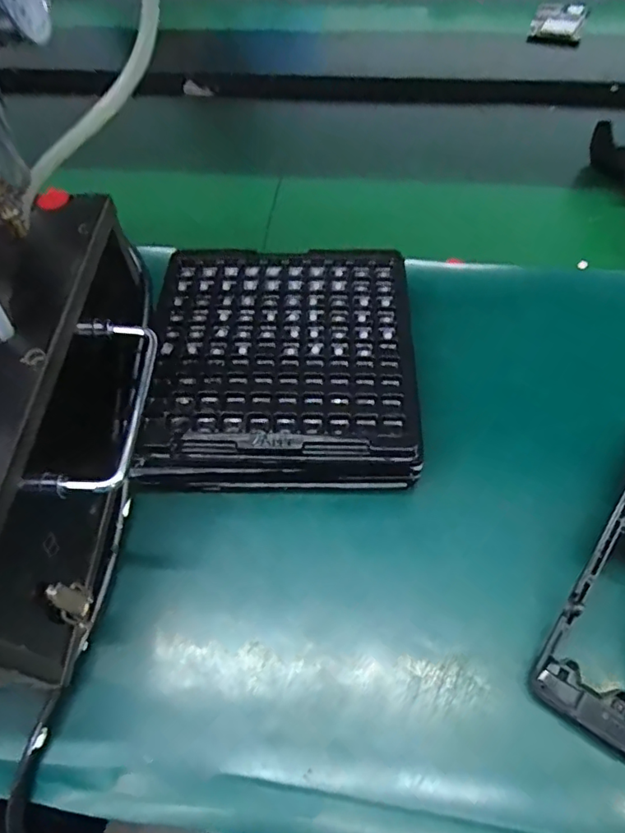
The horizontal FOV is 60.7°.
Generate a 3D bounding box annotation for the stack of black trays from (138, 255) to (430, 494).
[{"bbox_3d":[-0.020,-0.033,0.338,0.163,0.039,0.171,-1,54,2],"label":"stack of black trays"}]

